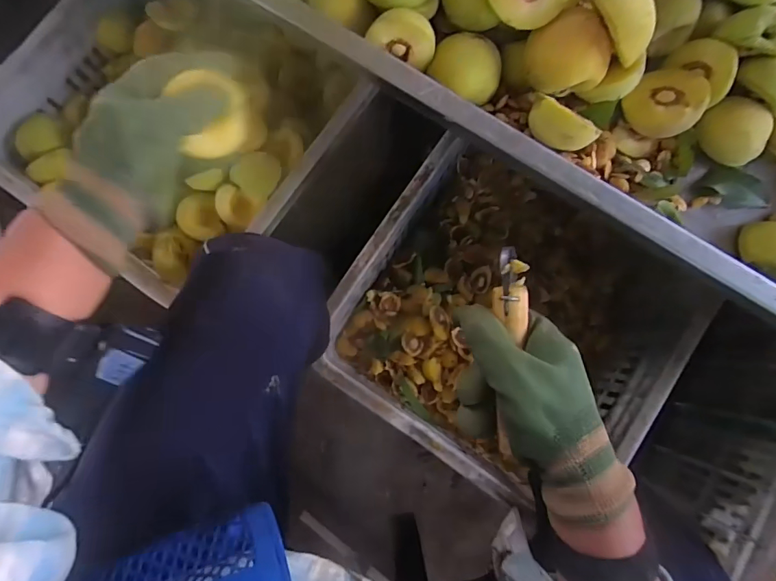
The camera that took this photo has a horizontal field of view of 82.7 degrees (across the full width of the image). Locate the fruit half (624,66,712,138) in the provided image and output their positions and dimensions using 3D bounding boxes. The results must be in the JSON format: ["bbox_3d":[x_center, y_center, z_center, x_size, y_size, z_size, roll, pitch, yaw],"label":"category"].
[{"bbox_3d":[0.228,-0.153,0.365,0.056,0.027,0.057,-23,55,13],"label":"fruit half"}]

